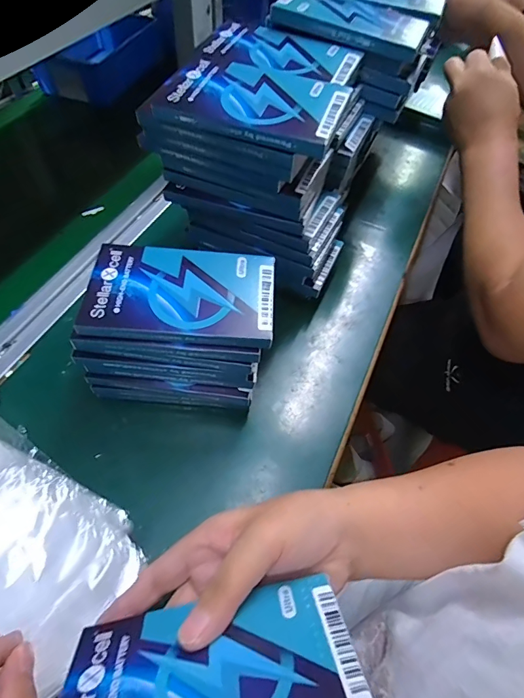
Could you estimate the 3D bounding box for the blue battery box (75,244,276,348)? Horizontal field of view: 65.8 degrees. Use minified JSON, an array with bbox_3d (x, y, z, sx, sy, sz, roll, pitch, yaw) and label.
[{"bbox_3d":[-0.057,-0.041,0.296,0.131,0.014,0.078,5,56,0],"label":"blue battery box"}]

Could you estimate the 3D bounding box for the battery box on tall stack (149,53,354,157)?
[{"bbox_3d":[-0.008,-0.187,0.307,0.136,0.018,0.073,18,57,9],"label":"battery box on tall stack"}]

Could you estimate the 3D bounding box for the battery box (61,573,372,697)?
[{"bbox_3d":[-0.023,0.147,0.181,0.129,0.008,0.076,-9,15,-6],"label":"battery box"}]

